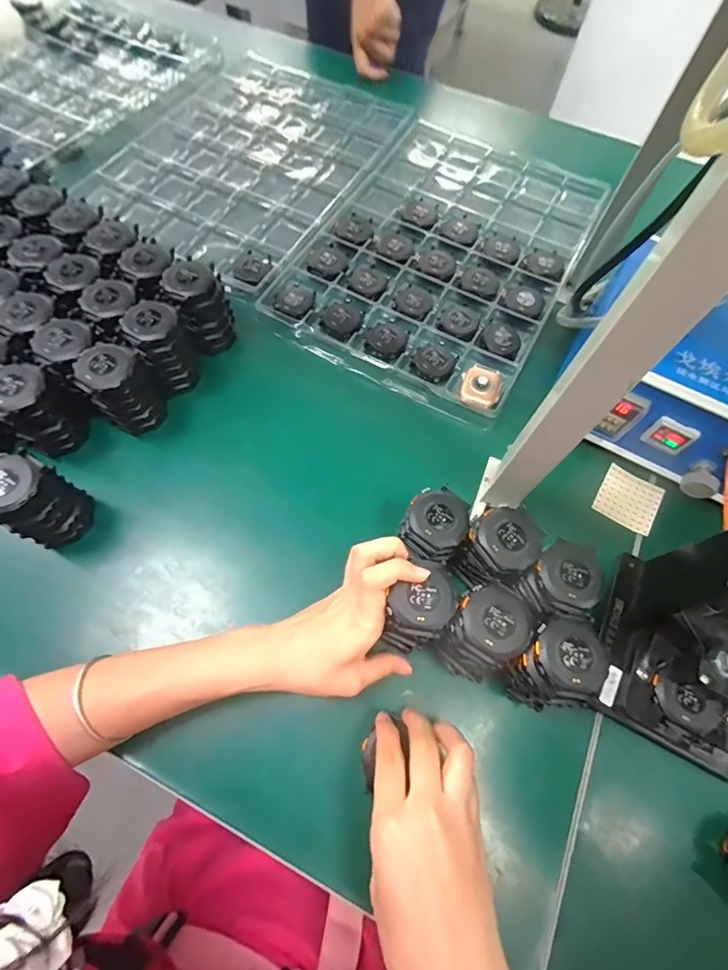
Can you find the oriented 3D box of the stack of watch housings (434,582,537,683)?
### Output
[{"bbox_3d":[0.087,0.108,0.320,0.063,0.052,0.049,-39,74,-18],"label":"stack of watch housings"}]

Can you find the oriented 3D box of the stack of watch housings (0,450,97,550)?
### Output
[{"bbox_3d":[-0.271,0.014,0.357,0.049,0.078,0.055,22,67,7],"label":"stack of watch housings"}]

